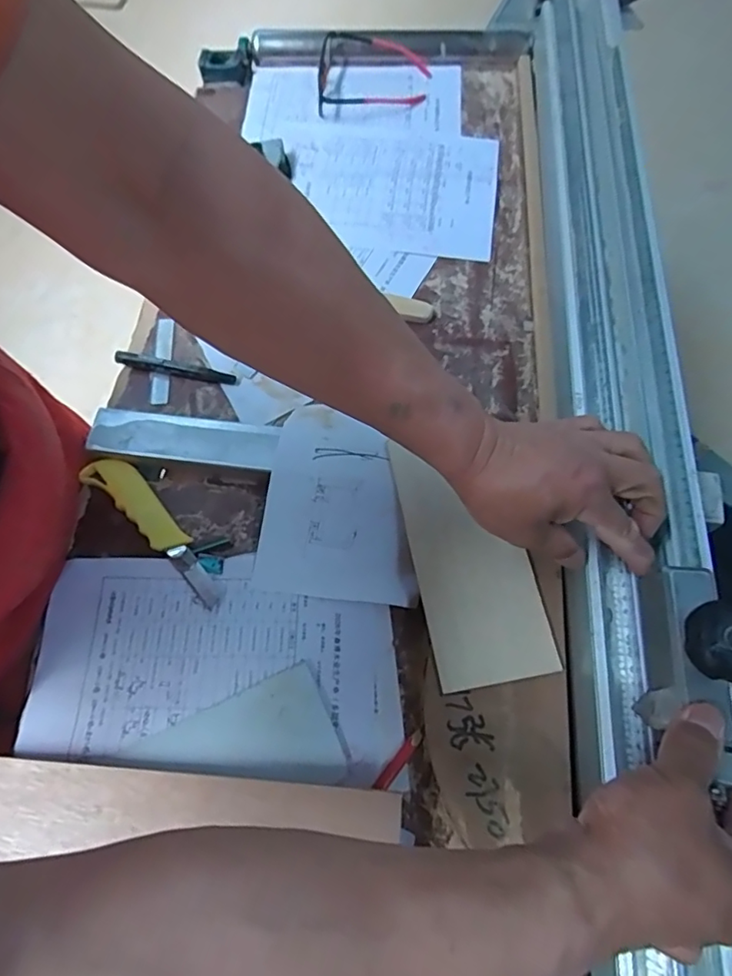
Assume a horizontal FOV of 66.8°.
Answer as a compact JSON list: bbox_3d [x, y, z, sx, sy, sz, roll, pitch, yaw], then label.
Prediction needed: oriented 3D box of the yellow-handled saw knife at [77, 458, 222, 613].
[{"bbox_3d":[-0.200,0.038,0.532,0.040,0.019,0.190,-43,71,-15],"label":"yellow-handled saw knife"}]

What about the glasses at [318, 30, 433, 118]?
[{"bbox_3d":[0.011,-0.564,0.753,0.151,0.034,0.123,-1,66,2],"label":"glasses"}]

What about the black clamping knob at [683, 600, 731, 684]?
[{"bbox_3d":[0.205,0.087,0.315,0.038,0.018,0.042,16,69,9],"label":"black clamping knob"}]

